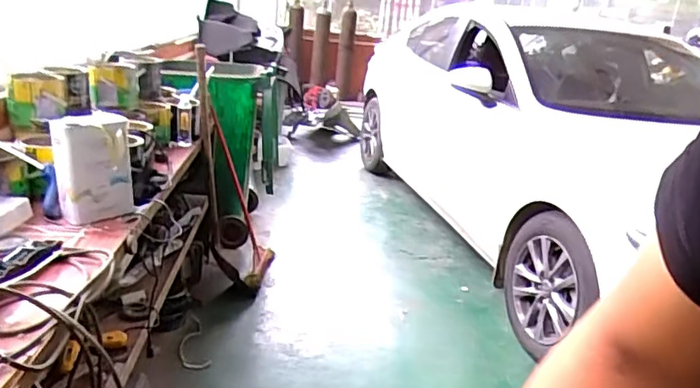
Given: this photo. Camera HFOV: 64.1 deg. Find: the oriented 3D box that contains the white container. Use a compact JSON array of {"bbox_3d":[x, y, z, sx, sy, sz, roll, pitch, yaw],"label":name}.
[{"bbox_3d":[-0.676,-0.077,1.466,0.186,0.265,0.115,-1,20,-23],"label":"white container"}]

